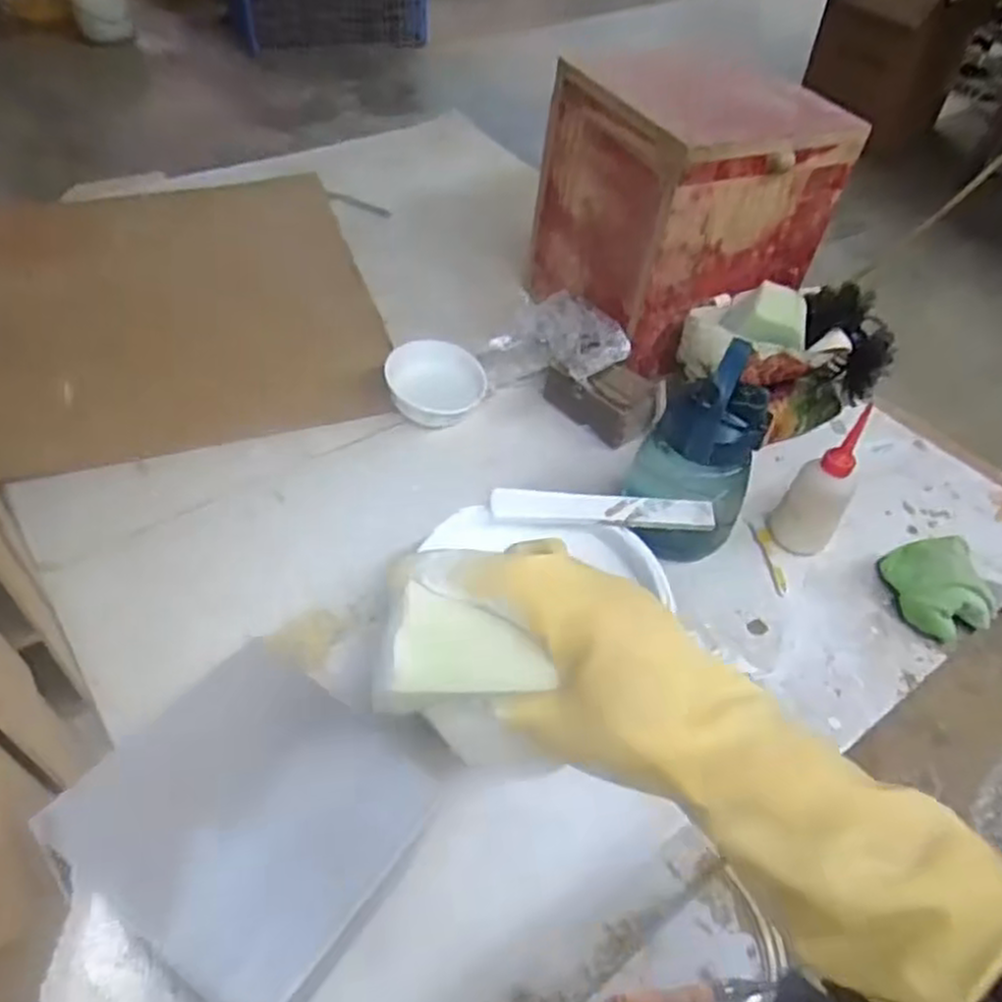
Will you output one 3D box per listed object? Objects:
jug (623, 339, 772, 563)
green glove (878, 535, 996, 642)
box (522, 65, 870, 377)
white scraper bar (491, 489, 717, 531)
[{"bbox_3d":[0.179,-0.035,0.719,0.117,0.219,0.096,-14,52,-17],"label":"jug"},{"bbox_3d":[0.432,0.085,0.756,0.073,0.051,0.104,-6,50,-10],"label":"green glove"},{"bbox_3d":[0.205,-0.357,0.919,0.247,0.251,0.268,-23,55,-23],"label":"box"},{"bbox_3d":[0.093,0.007,0.698,0.200,0.009,0.036,5,49,-1],"label":"white scraper bar"}]

